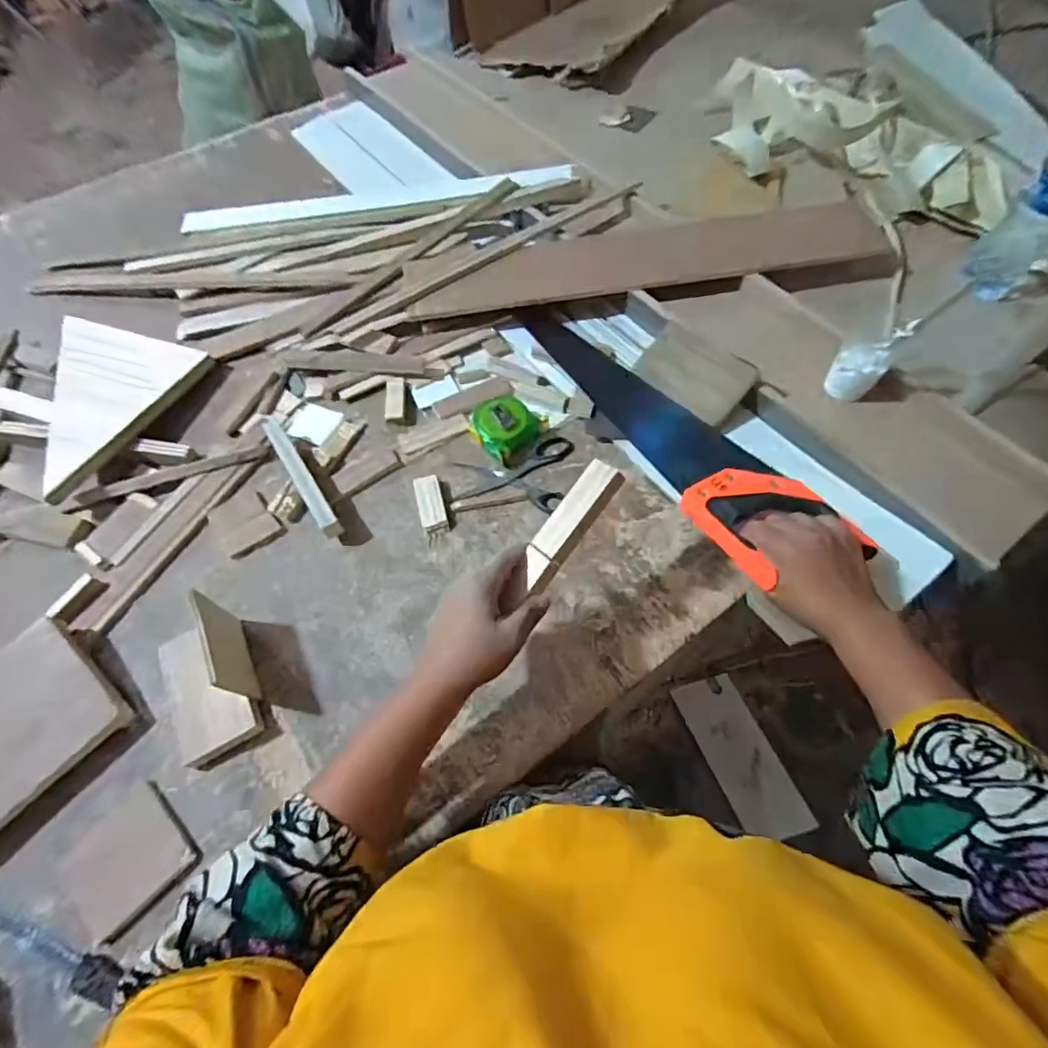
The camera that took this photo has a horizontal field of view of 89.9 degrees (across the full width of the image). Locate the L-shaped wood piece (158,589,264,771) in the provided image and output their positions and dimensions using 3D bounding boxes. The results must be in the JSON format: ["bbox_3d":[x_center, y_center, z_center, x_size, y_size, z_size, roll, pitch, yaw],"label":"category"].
[{"bbox_3d":[-0.293,0.138,0.468,0.088,0.077,0.129,-29,66,-13],"label":"L-shaped wood piece"}]

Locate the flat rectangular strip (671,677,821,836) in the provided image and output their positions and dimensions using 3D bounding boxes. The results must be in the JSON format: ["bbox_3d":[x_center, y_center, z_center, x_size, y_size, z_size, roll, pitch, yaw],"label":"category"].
[{"bbox_3d":[0.494,0.528,1.199,0.147,0.016,0.351,-26,66,2],"label":"flat rectangular strip"}]

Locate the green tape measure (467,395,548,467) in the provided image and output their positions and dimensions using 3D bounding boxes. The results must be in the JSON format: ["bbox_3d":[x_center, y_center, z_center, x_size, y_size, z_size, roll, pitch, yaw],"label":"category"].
[{"bbox_3d":[-0.021,-0.117,0.618,0.074,0.033,0.081,41,71,20],"label":"green tape measure"}]

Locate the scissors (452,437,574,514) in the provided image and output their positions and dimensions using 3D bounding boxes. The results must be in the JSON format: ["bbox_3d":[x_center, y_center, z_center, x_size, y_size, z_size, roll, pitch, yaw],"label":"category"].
[{"bbox_3d":[-0.016,-0.061,0.608,0.131,0.018,0.099,8,63,6],"label":"scissors"}]

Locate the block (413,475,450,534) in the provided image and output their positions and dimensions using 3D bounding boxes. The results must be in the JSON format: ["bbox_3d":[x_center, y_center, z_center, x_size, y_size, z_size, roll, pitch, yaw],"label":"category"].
[{"bbox_3d":[-0.103,-0.023,0.584,0.028,0.014,0.068,-14,63,-6],"label":"block"}]

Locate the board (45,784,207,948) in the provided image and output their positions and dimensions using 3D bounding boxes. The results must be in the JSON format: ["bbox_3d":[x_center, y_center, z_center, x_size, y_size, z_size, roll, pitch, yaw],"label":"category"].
[{"bbox_3d":[-0.329,0.277,0.434,0.085,0.004,0.088,41,71,20],"label":"board"}]

